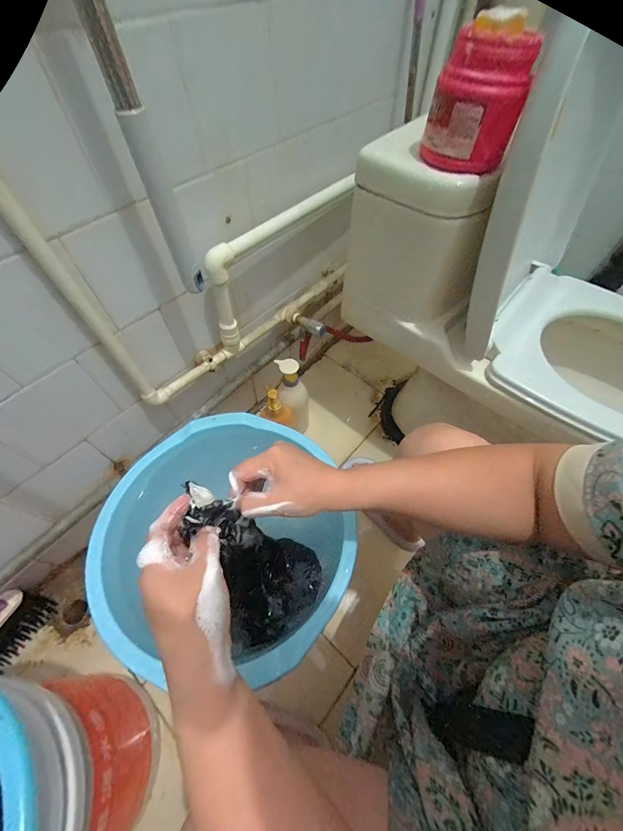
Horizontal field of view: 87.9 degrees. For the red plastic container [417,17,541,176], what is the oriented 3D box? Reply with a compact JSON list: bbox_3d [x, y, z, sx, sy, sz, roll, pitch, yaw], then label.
[{"bbox_3d":[0.180,-0.345,0.359,0.090,0.106,0.090,7,58,4],"label":"red plastic container"}]

